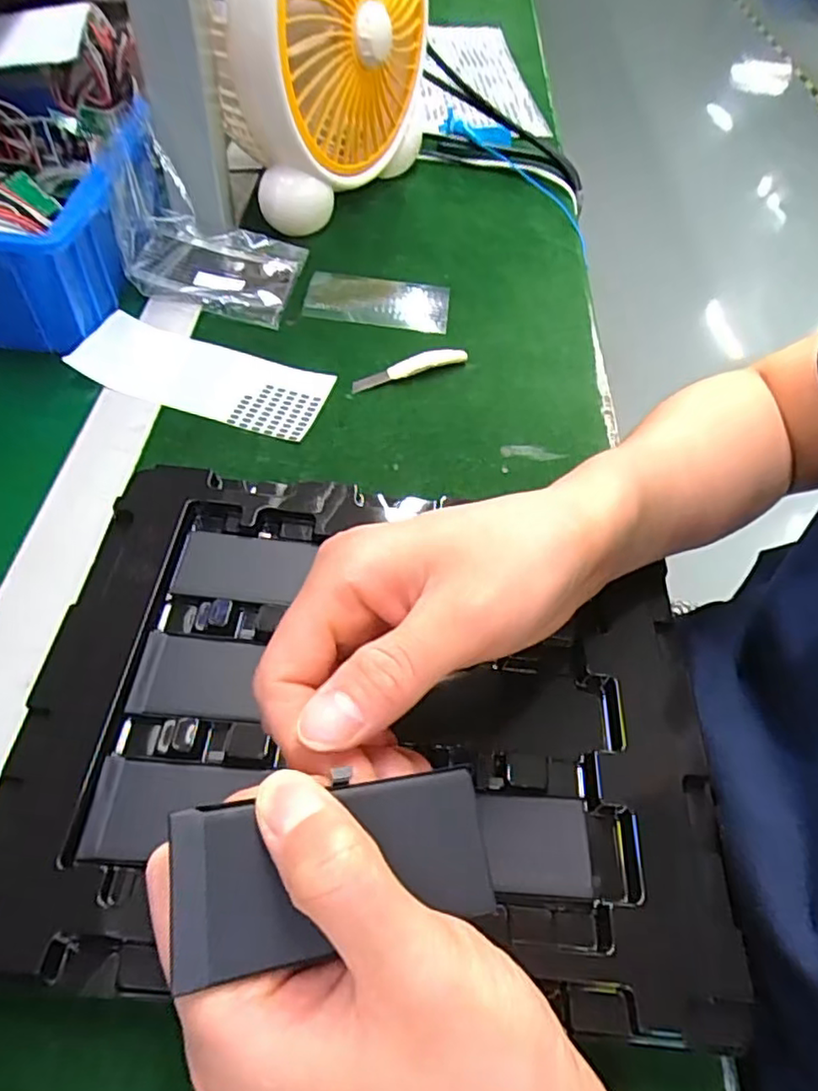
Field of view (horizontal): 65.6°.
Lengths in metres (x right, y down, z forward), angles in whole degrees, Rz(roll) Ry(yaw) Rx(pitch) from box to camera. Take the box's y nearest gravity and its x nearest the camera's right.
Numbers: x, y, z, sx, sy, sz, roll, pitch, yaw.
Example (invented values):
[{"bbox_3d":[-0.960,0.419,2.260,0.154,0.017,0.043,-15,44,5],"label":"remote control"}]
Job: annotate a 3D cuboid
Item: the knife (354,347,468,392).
[{"bbox_3d":[0.001,-0.125,0.441,0.086,0.011,0.016,-20,59,-19],"label":"knife"}]

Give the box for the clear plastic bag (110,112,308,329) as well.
[{"bbox_3d":[-0.140,-0.226,0.453,0.115,0.081,0.093,6,54,-1],"label":"clear plastic bag"}]

